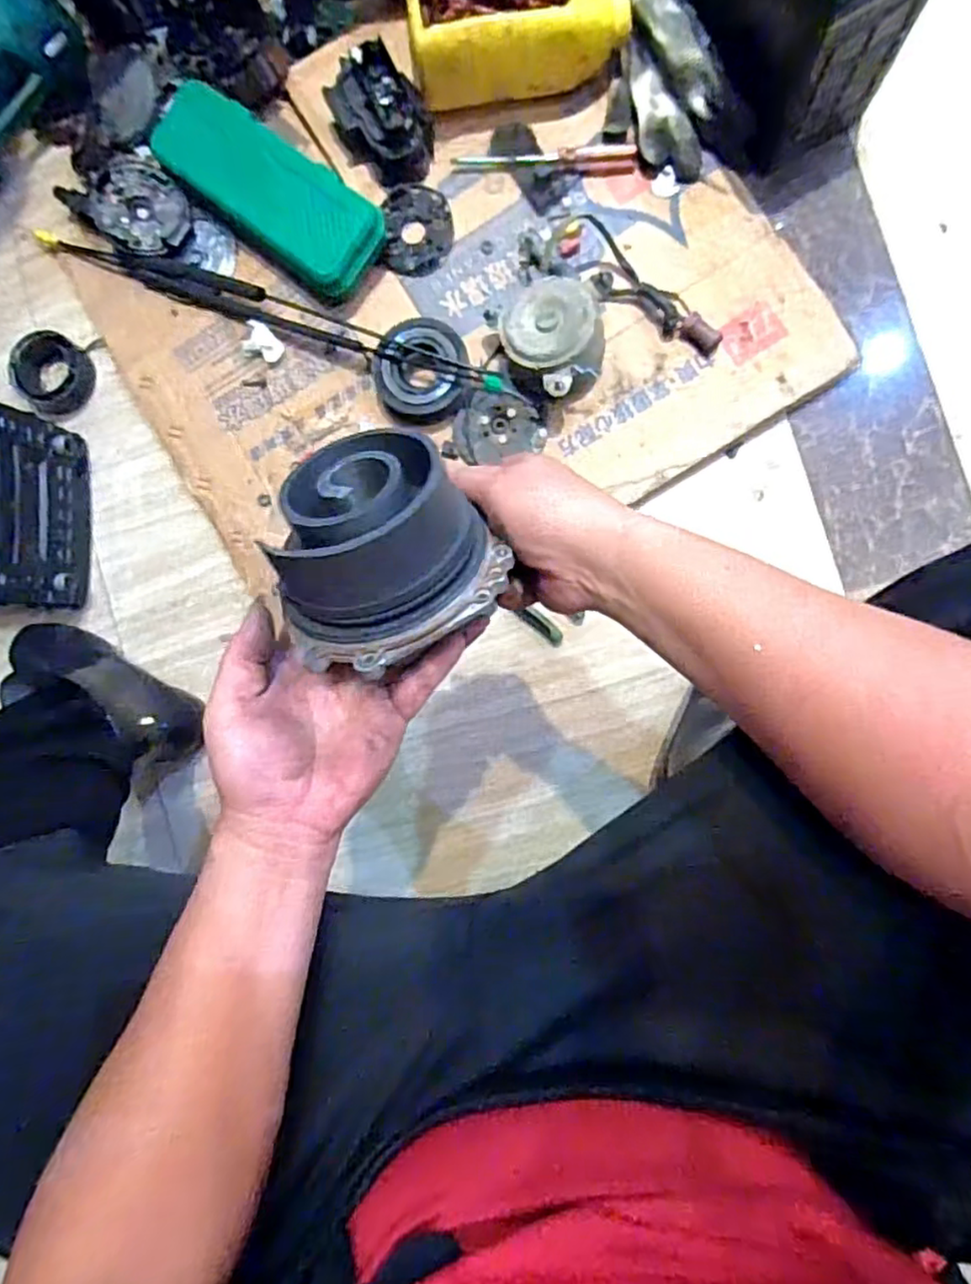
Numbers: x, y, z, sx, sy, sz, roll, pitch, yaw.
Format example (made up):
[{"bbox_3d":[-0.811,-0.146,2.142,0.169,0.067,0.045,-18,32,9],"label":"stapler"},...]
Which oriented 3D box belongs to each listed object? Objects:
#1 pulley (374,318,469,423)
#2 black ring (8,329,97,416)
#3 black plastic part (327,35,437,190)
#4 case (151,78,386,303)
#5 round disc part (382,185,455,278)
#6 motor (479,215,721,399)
[{"bbox_3d":[-0.069,-0.293,0.721,0.096,0.033,0.105,-3,89,5],"label":"pulley"},{"bbox_3d":[-0.515,-0.320,0.791,0.078,0.042,0.085,0,89,6],"label":"black ring"},{"bbox_3d":[-0.114,-0.569,0.721,0.082,0.055,0.124,-38,85,7],"label":"black plastic part"},{"bbox_3d":[-0.244,-0.498,0.729,0.302,0.046,0.105,41,96,6],"label":"case"},{"bbox_3d":[-0.075,-0.463,0.747,0.078,0.006,0.092,-1,98,8],"label":"round disc part"},{"bbox_3d":[0.108,-0.366,0.694,0.212,0.071,0.200,0,89,6],"label":"motor"}]

